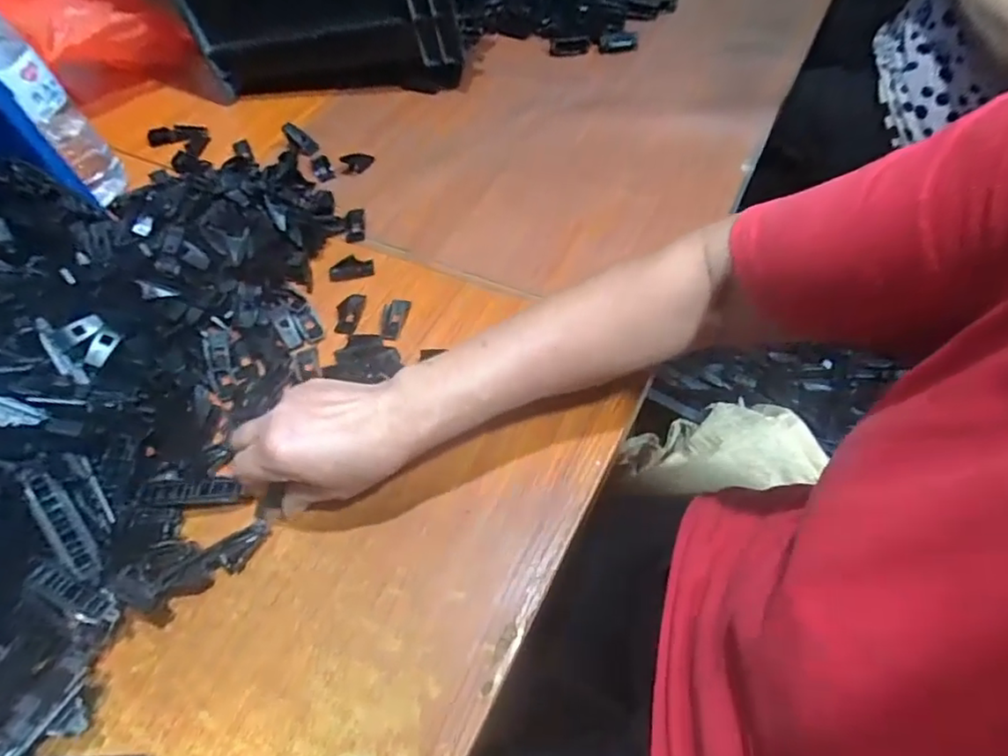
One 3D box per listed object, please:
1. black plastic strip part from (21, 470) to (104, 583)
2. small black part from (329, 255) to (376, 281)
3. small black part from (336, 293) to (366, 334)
[{"bbox_3d":[-0.280,0.091,0.374,0.017,0.012,0.081,-33,83,-17],"label":"black plastic strip part"},{"bbox_3d":[-0.141,-0.103,0.555,0.043,0.006,0.025,-2,56,3],"label":"small black part"},{"bbox_3d":[-0.135,-0.057,0.521,0.023,0.004,0.044,-1,56,3],"label":"small black part"}]

